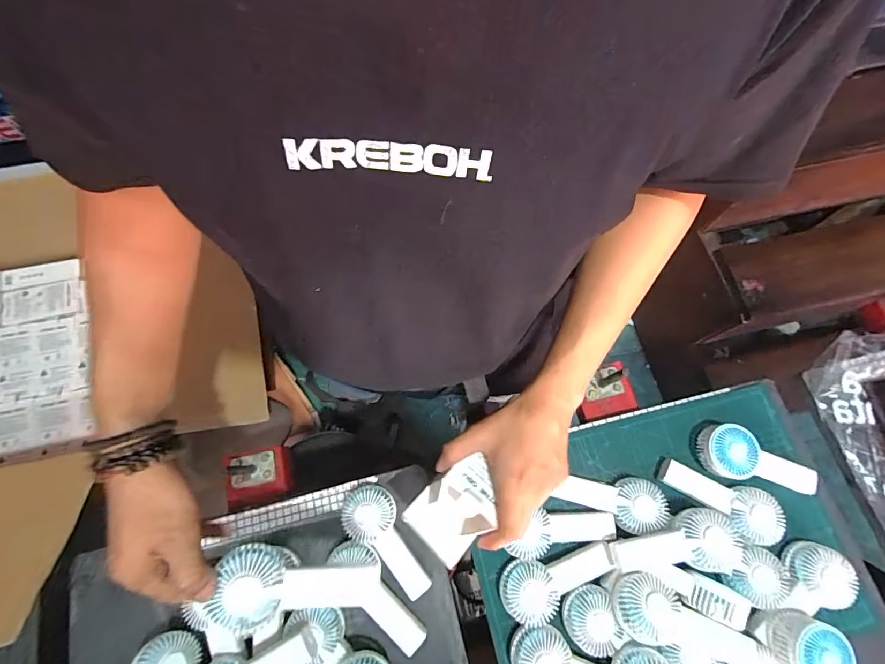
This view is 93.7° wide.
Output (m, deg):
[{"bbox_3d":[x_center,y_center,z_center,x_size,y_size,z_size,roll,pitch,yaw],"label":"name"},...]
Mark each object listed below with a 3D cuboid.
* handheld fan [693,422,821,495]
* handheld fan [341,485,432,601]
[{"bbox_3d":[0.396,0.164,0.530,0.137,0.044,0.062,19,73,-7],"label":"handheld fan"},{"bbox_3d":[-0.072,0.258,0.506,0.064,0.032,0.144,-28,74,-8],"label":"handheld fan"}]

